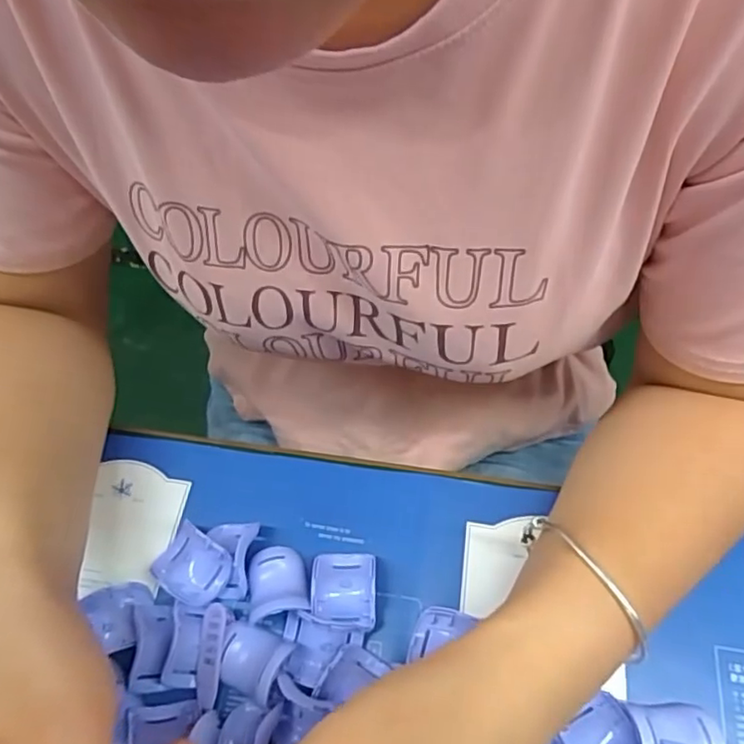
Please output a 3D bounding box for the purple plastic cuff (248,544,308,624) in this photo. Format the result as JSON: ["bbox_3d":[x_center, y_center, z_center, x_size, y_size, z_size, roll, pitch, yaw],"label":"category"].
[{"bbox_3d":[-0.048,0.101,0.292,0.027,0.021,0.033,-16,61,-5],"label":"purple plastic cuff"}]

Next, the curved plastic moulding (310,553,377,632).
[{"bbox_3d":[-0.014,0.107,0.294,0.031,0.010,0.036,-1,60,3],"label":"curved plastic moulding"}]

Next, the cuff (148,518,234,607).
[{"bbox_3d":[-0.091,0.097,0.302,0.037,0.016,0.030,30,66,19],"label":"cuff"}]

